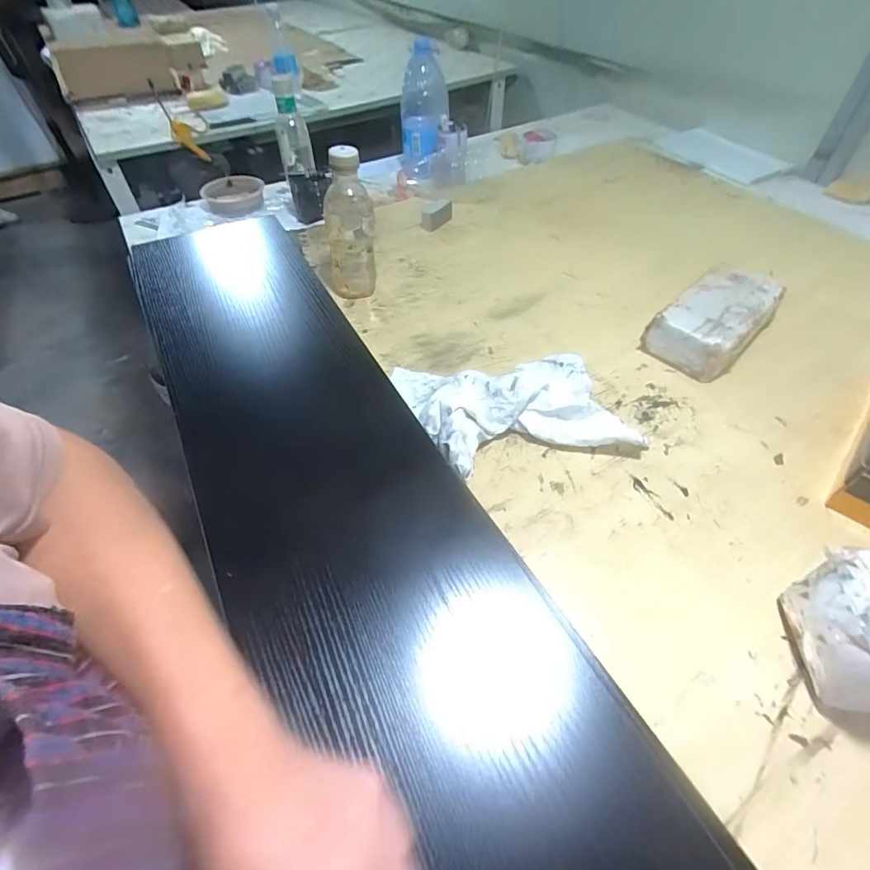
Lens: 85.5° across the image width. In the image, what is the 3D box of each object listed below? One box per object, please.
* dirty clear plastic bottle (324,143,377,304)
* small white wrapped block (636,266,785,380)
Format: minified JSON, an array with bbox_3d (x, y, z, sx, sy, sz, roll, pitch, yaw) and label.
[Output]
[{"bbox_3d":[-0.129,-0.308,0.710,0.074,0.187,0.089,-10,50,-6],"label":"dirty clear plastic bottle"},{"bbox_3d":[0.399,-0.166,0.670,0.196,0.066,0.114,-36,57,-25],"label":"small white wrapped block"}]

